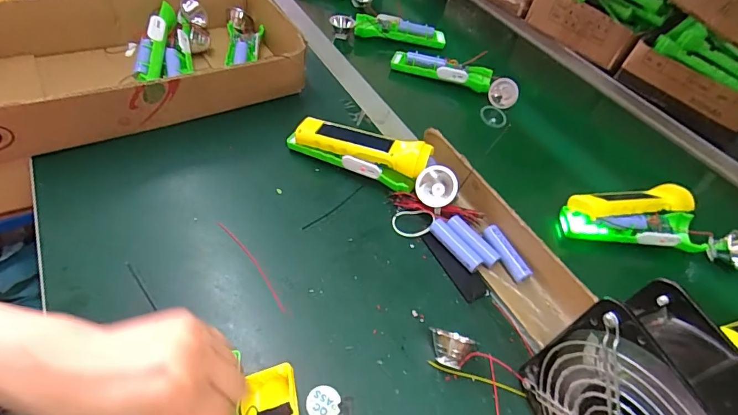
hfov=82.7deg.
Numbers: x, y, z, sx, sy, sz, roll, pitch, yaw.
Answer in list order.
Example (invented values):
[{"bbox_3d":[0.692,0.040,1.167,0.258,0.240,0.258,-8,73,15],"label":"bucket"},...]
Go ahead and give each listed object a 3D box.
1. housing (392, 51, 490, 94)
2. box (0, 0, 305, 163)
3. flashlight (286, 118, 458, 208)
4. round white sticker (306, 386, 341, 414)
[{"bbox_3d":[0.117,-0.227,0.682,0.161,0.028,0.041,18,48,8],"label":"housing"},{"bbox_3d":[-0.310,-0.188,0.541,0.410,0.092,0.239,-19,54,-23],"label":"box"},{"bbox_3d":[0.006,-0.060,0.495,0.207,0.049,0.059,24,50,13],"label":"flashlight"},{"bbox_3d":[-0.037,0.157,0.336,0.026,0.004,0.026,4,48,-5],"label":"round white sticker"}]

